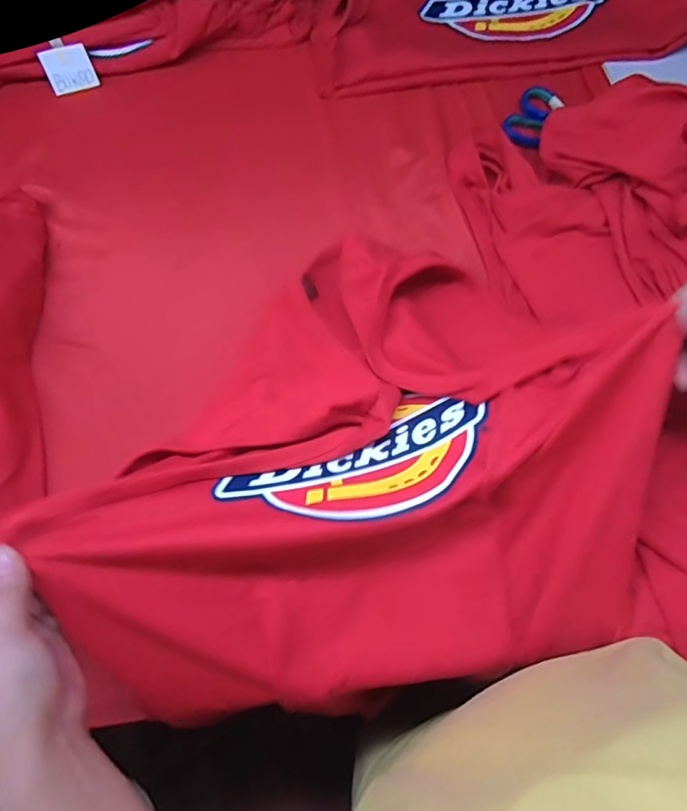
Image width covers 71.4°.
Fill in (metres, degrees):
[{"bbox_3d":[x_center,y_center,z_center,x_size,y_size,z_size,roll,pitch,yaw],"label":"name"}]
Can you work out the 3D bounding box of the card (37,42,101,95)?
[{"bbox_3d":[-0.323,-0.394,0.562,0.054,0.043,0.006,-15,37,-2],"label":"card"}]

